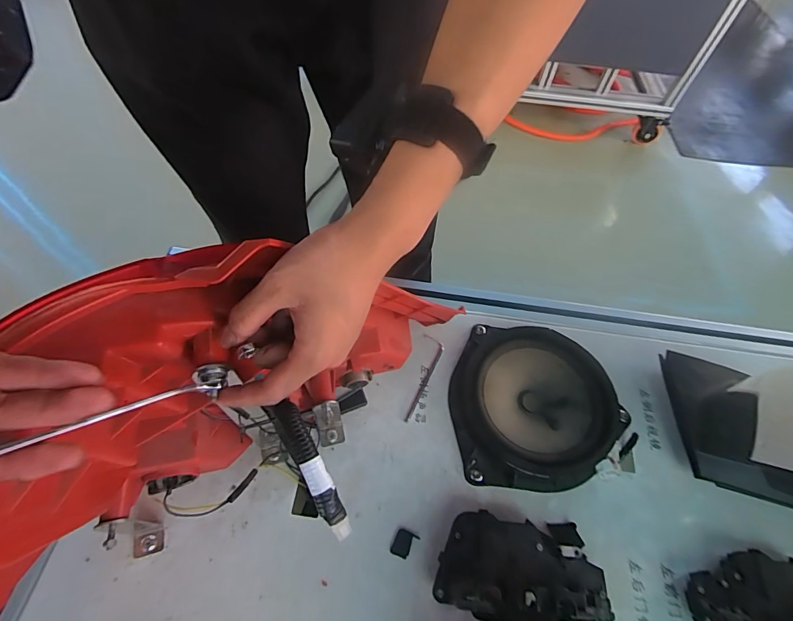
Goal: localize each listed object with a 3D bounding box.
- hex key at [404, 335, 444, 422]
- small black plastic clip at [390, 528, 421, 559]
[{"bbox_3d":[0.030,0.077,0.463,0.025,0.004,0.108,19,61,7],"label":"hex key"},{"bbox_3d":[0.007,0.218,0.375,0.020,0.004,0.023,24,60,11],"label":"small black plastic clip"}]

